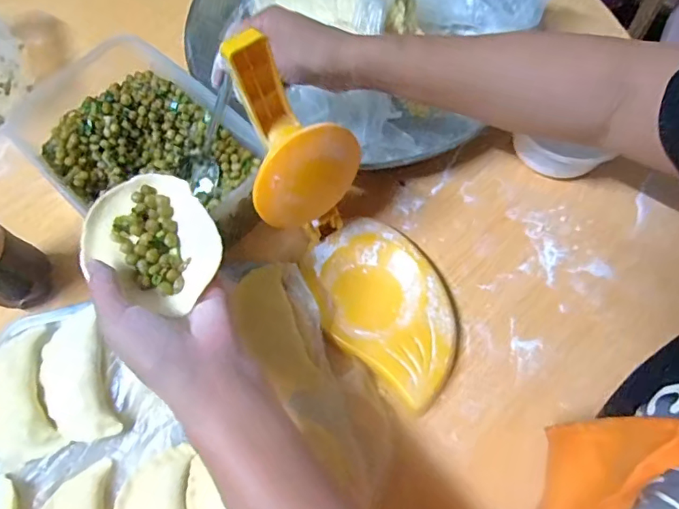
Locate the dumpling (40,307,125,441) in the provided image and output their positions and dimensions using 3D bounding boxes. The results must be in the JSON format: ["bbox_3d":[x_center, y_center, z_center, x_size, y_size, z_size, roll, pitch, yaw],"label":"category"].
[{"bbox_3d":[-0.218,0.099,0.401,0.055,0.022,0.110,-18,68,-5],"label":"dumpling"}]

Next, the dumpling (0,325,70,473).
[{"bbox_3d":[-0.268,0.115,0.399,0.061,0.034,0.109,-25,68,-8],"label":"dumpling"}]

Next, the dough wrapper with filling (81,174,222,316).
[{"bbox_3d":[-0.133,-0.012,0.354,0.099,0.019,0.084,25,71,12],"label":"dough wrapper with filling"}]

